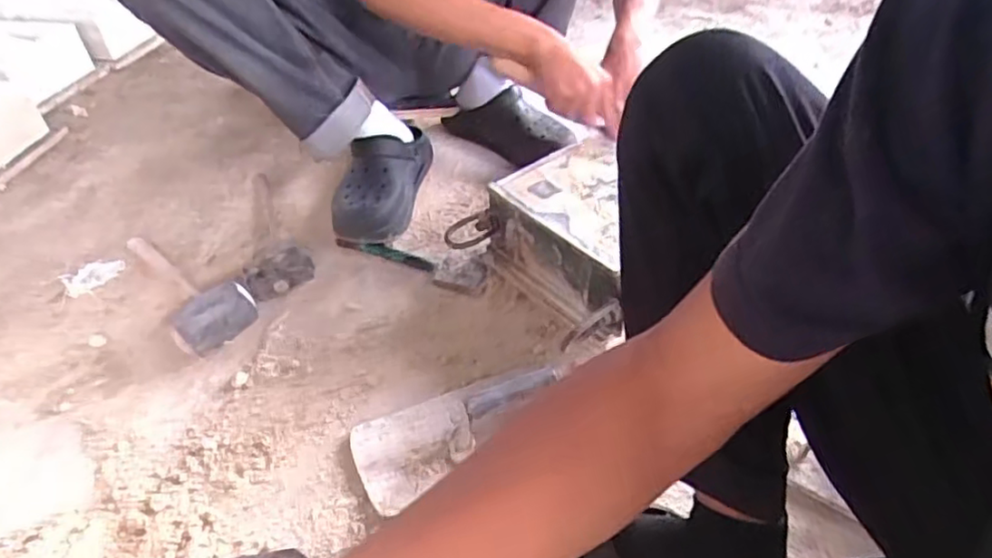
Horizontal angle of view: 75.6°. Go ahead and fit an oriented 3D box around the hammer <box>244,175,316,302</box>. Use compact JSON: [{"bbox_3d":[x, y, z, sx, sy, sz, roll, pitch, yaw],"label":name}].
[{"bbox_3d":[-0.347,-0.084,0.971,0.087,0.052,0.270,-16,46,-16],"label":"hammer"}]

